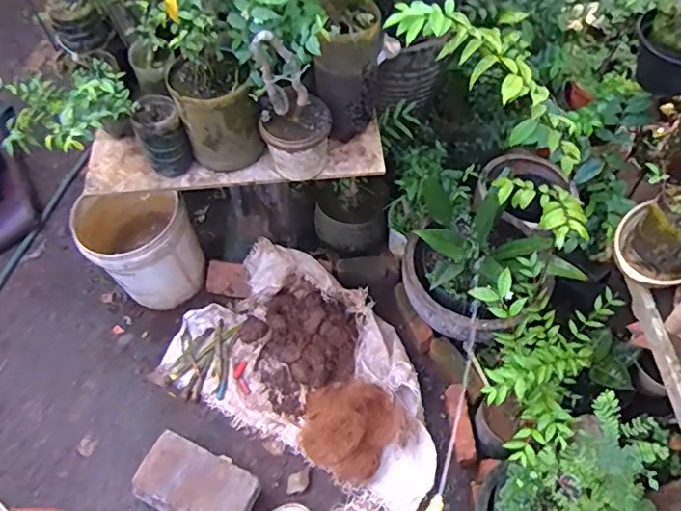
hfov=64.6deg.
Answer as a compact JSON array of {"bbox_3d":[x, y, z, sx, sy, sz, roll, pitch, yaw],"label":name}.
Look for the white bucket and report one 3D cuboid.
[{"bbox_3d":[-0.598,-0.019,1.671,0.289,0.366,0.273,-1,58,1],"label":"white bucket"}]

